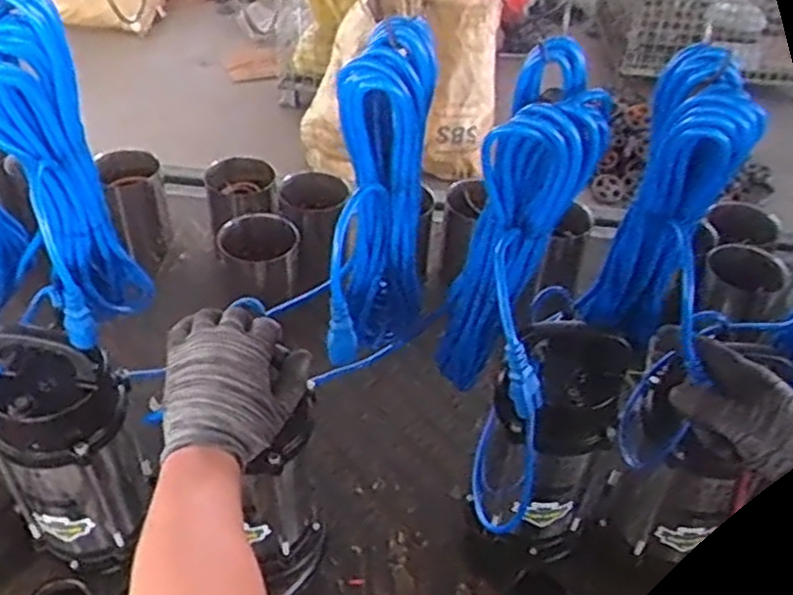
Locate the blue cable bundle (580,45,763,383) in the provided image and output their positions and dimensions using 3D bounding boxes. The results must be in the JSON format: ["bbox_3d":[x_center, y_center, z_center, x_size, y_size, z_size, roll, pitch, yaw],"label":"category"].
[{"bbox_3d":[0.221,-0.052,0.641,0.069,0.308,0.109,9,43,5],"label":"blue cable bundle"}]

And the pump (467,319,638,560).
[{"bbox_3d":[0.163,0.168,0.811,0.136,0.302,0.116,21,45,18],"label":"pump"}]

